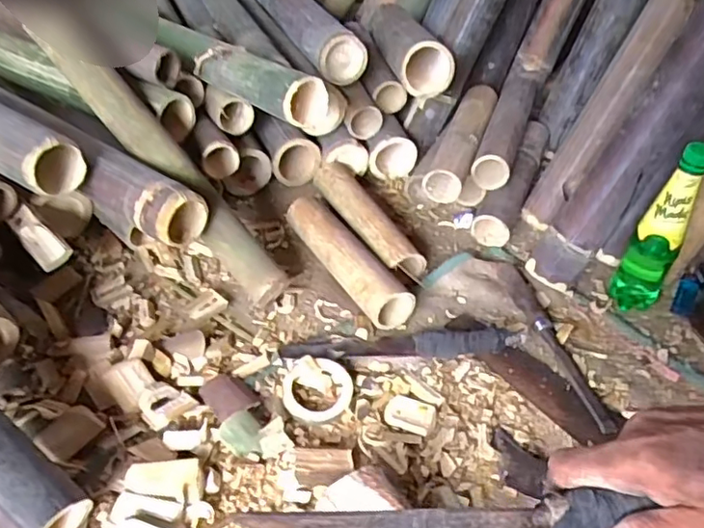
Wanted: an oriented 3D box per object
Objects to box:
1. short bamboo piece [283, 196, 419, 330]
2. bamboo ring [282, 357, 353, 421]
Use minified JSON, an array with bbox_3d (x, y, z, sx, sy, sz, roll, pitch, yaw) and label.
[{"bbox_3d":[-0.009,-0.009,0.761,0.056,0.054,0.235,-22,48,-28],"label":"short bamboo piece"},{"bbox_3d":[-0.035,0.131,0.624,0.074,0.016,0.067,-12,44,-18],"label":"bamboo ring"}]

